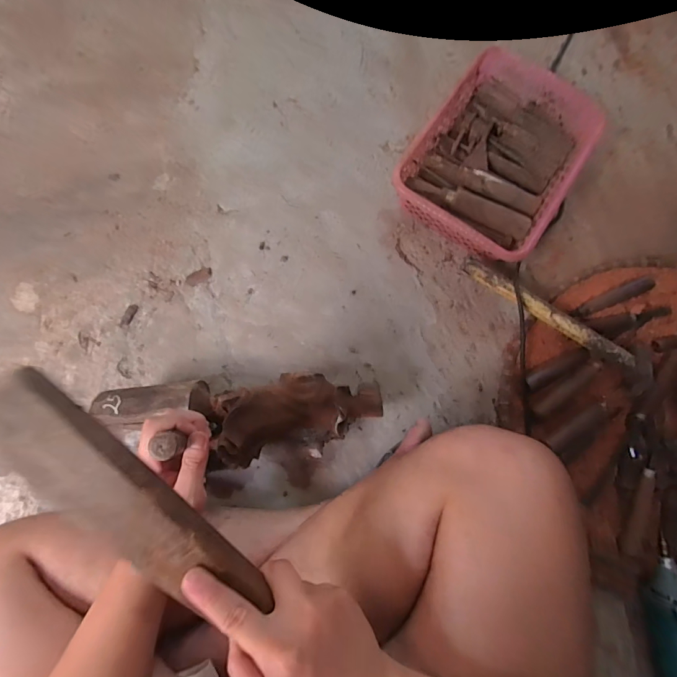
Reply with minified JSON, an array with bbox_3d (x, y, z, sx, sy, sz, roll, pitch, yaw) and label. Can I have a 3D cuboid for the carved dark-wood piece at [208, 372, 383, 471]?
[{"bbox_3d":[-0.054,0.097,0.490,0.219,0.047,0.095,-15,80,-5],"label":"carved dark-wood piece"}]

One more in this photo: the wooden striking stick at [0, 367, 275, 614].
[{"bbox_3d":[-0.138,0.114,0.248,0.047,0.017,0.218,-44,102,-7],"label":"wooden striking stick"}]

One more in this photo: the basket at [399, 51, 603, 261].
[{"bbox_3d":[0.259,-0.292,0.606,0.237,0.081,0.324,35,83,4],"label":"basket"}]

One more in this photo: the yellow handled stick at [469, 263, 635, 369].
[{"bbox_3d":[0.312,-0.038,0.553,0.273,0.025,0.026,30,82,3],"label":"yellow handled stick"}]

